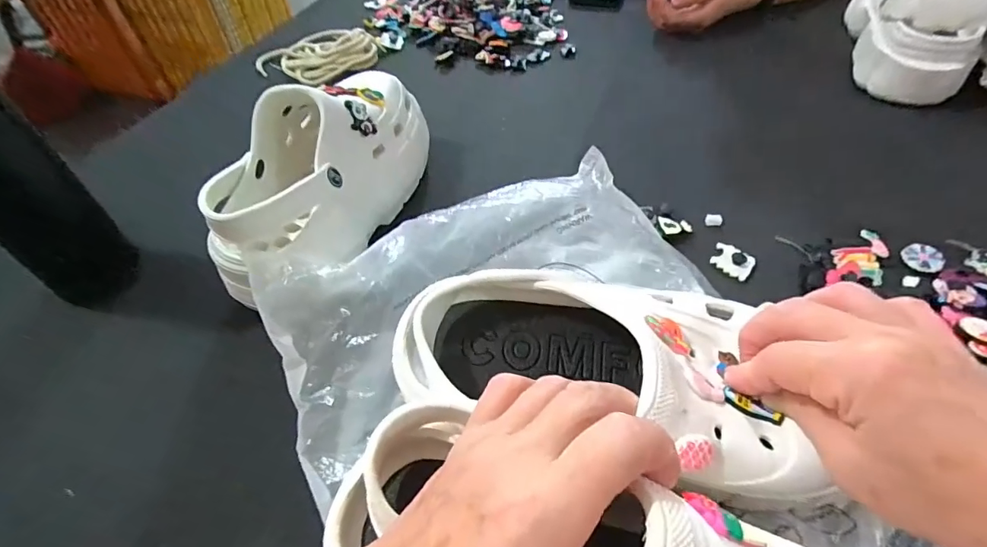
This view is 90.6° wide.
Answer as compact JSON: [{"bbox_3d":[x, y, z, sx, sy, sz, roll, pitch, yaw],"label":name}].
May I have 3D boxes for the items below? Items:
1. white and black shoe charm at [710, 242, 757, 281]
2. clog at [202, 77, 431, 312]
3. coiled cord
[{"bbox_3d":[0.189,-0.011,0.385,0.032,0.007,0.029,30,57,26],"label":"white and black shoe charm"},{"bbox_3d":[-0.132,-0.083,0.392,0.106,0.096,0.236,3,49,6],"label":"clog"},{"bbox_3d":[-0.215,-0.277,0.614,0.131,0.018,0.111,23,54,22],"label":"coiled cord"}]

